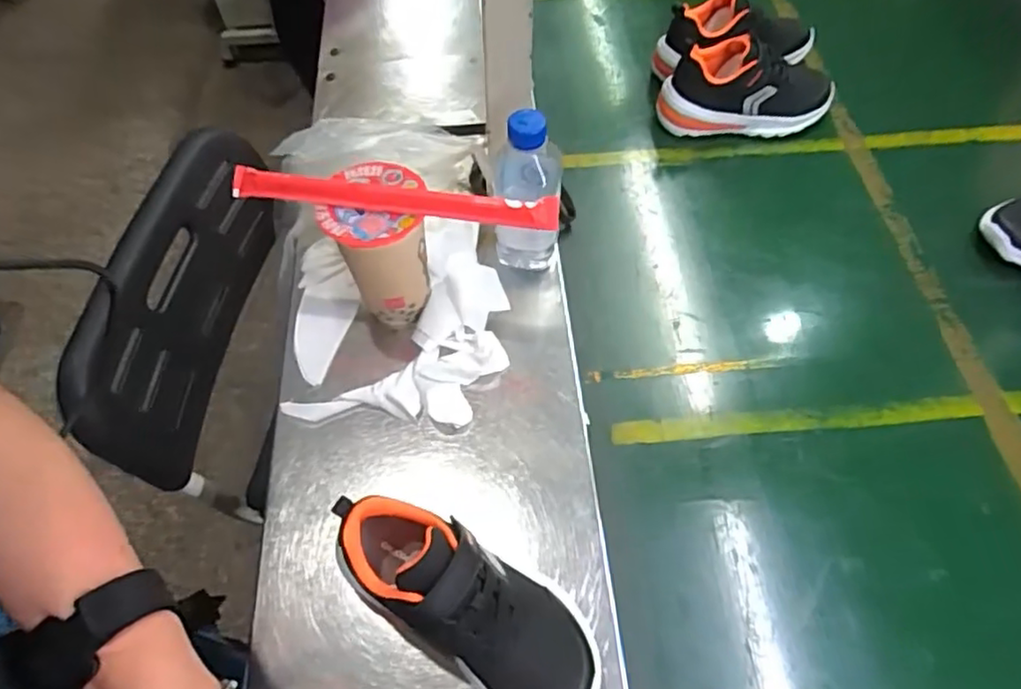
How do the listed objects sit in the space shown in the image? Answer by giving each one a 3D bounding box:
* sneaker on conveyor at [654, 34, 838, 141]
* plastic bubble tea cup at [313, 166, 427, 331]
[{"bbox_3d":[0.280,-0.299,0.764,0.202,0.102,0.071,-3,58,-2],"label":"sneaker on conveyor"},{"bbox_3d":[-0.113,-0.081,0.567,0.084,0.145,0.082,0,58,0],"label":"plastic bubble tea cup"}]

